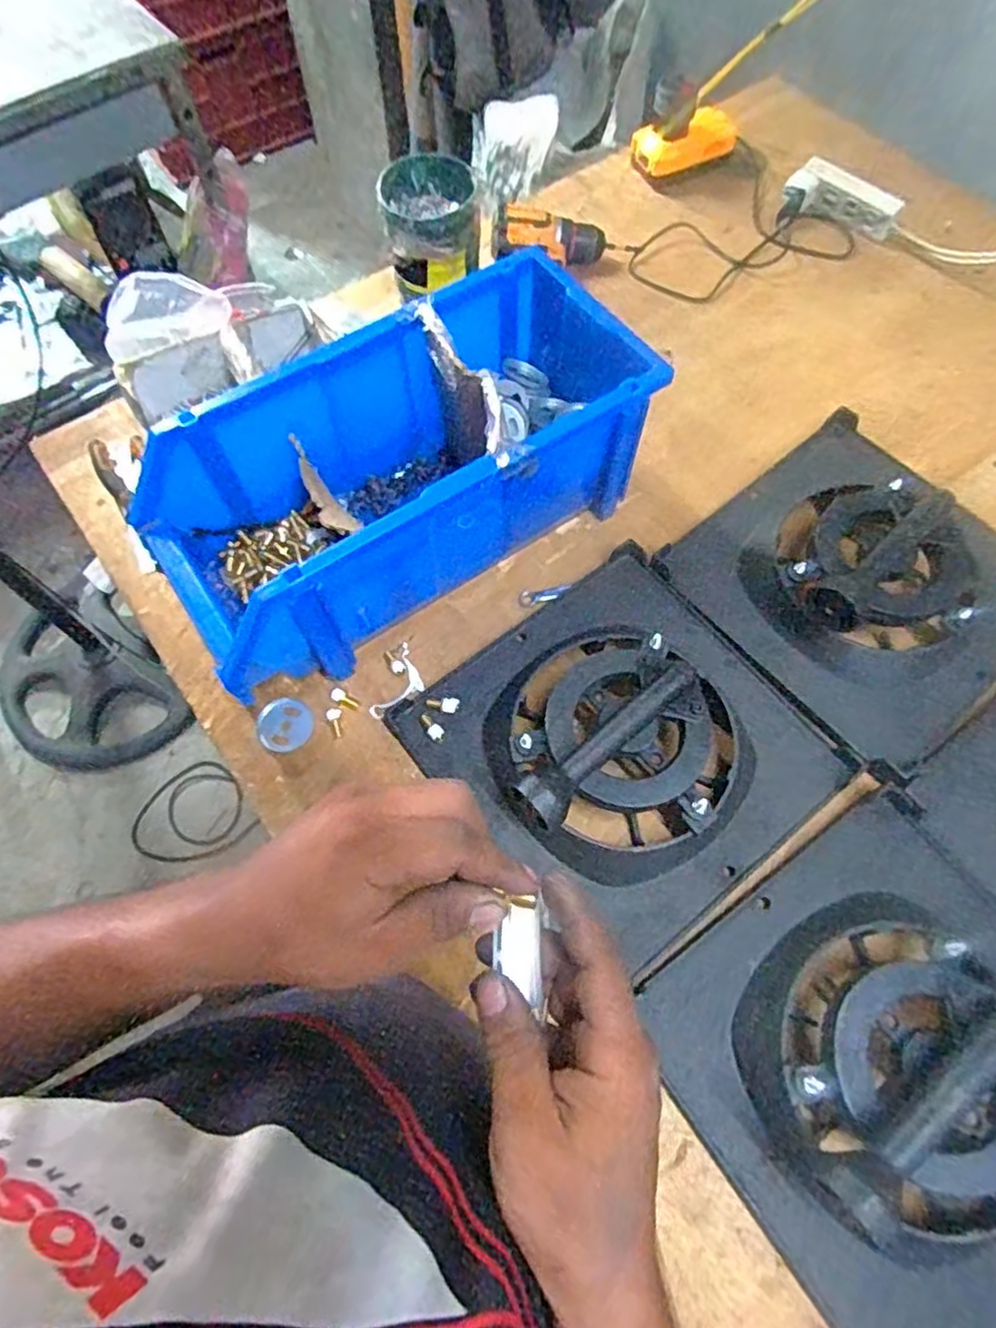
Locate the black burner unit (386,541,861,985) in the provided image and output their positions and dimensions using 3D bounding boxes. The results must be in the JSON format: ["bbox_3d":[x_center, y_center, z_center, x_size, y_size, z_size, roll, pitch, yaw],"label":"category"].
[{"bbox_3d":[0.107,0.054,0.564,0.298,0.090,0.303,-36,71,-14],"label":"black burner unit"}]

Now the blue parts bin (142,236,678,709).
[{"bbox_3d":[-0.090,-0.173,0.637,0.450,0.178,0.203,-32,70,-13],"label":"blue parts bin"}]

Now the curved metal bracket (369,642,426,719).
[{"bbox_3d":[-0.091,0.020,0.641,0.037,0.012,0.077,19,68,9],"label":"curved metal bracket"}]

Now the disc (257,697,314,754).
[{"bbox_3d":[-0.199,0.056,0.624,0.055,0.006,0.049,40,72,16],"label":"disc"}]

